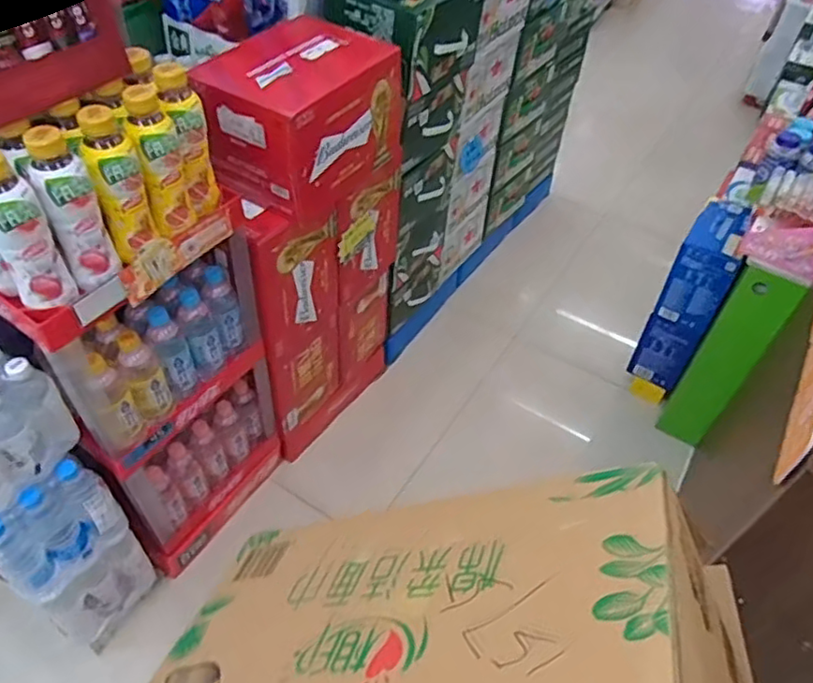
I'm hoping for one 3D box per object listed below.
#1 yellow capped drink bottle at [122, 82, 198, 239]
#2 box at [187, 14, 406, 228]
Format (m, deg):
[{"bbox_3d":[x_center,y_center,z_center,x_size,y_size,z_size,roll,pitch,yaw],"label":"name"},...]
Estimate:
[{"bbox_3d":[-0.332,-0.241,0.838,0.059,0.191,0.057,-16,47,-14],"label":"yellow capped drink bottle"},{"bbox_3d":[-0.189,-0.410,1.143,0.249,0.232,0.321,22,50,21],"label":"box"}]

